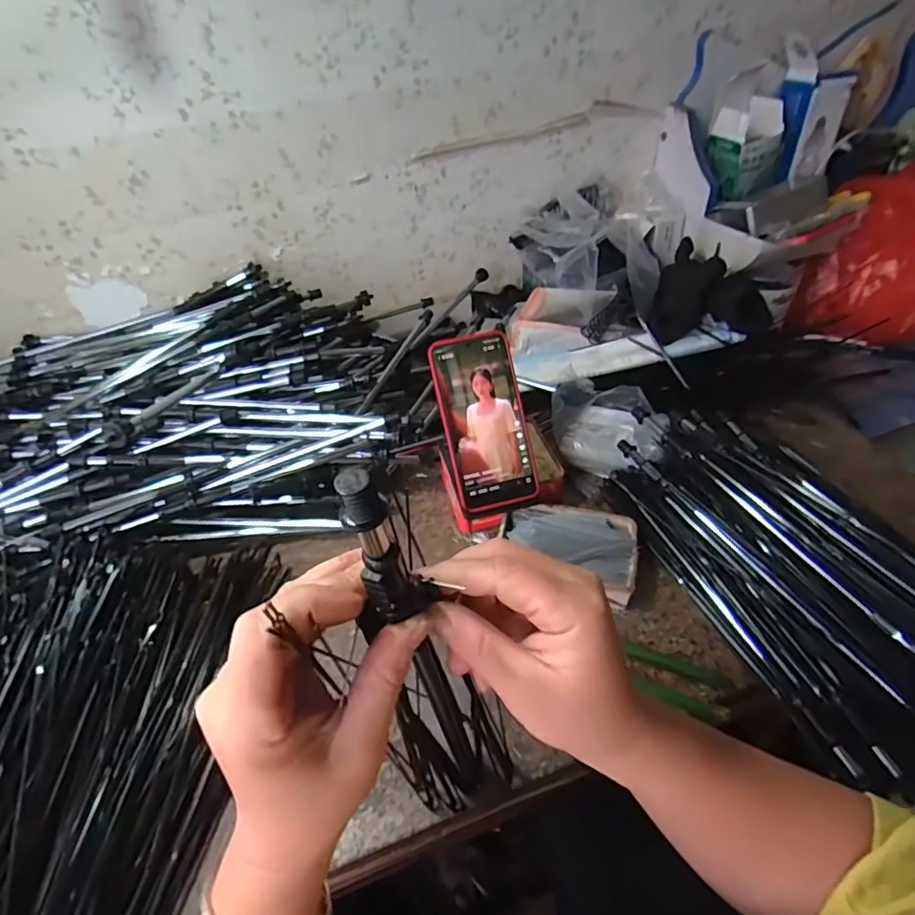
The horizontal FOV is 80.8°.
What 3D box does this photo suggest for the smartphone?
[{"bbox_3d":[0.025,-0.035,0.511,0.077,0.163,0.007,-13,2,-7],"label":"smartphone"}]

